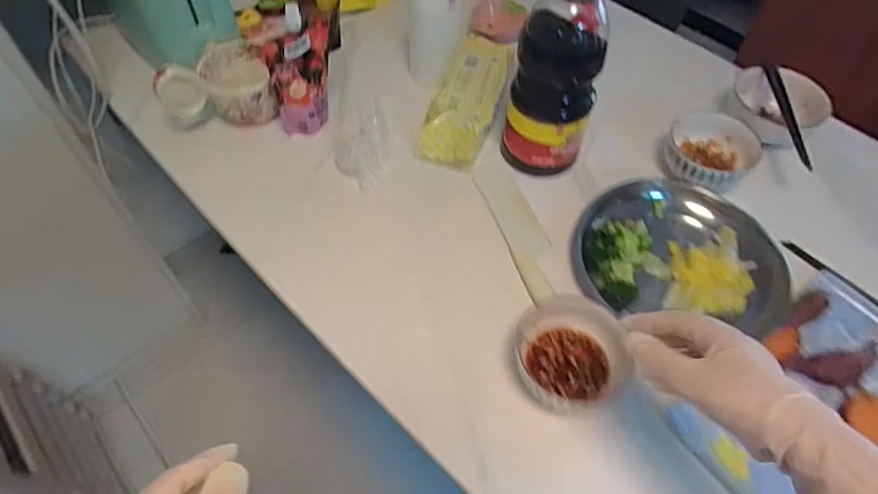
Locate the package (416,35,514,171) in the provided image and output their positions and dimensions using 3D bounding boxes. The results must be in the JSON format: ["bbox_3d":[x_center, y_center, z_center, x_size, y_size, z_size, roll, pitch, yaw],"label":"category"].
[{"bbox_3d":[0.045,-0.227,0.808,0.094,0.041,0.260,16,55,10],"label":"package"}]

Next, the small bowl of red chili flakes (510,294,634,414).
[{"bbox_3d":[0.136,0.112,0.577,0.119,0.037,0.141,35,61,21],"label":"small bowl of red chili flakes"}]

